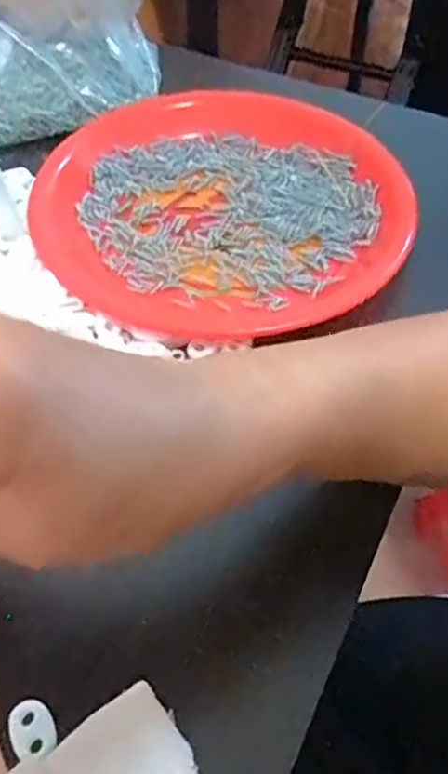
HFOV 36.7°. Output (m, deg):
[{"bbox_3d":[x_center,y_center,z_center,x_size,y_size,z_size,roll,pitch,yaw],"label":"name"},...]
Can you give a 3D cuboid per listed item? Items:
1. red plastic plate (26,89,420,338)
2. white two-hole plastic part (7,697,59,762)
[{"bbox_3d":[-0.003,-0.113,0.420,0.217,0.021,0.215,0,52,0],"label":"red plastic plate"},{"bbox_3d":[-0.071,0.126,0.249,0.015,0.004,0.021,-20,55,-15],"label":"white two-hole plastic part"}]

